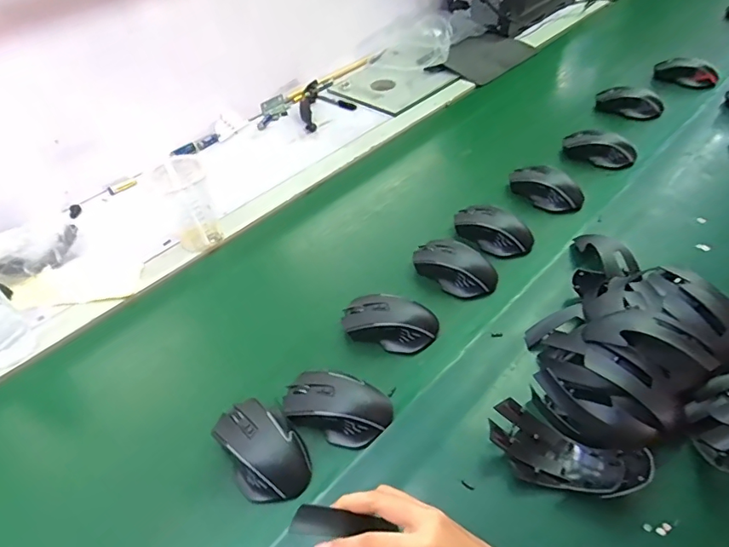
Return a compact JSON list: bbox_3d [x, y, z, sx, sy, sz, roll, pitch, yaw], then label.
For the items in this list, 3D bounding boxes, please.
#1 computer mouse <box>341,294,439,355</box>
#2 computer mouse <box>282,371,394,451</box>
[{"bbox_3d":[0.031,0.059,0.622,0.118,0.040,0.062,10,47,16],"label":"computer mouse"},{"bbox_3d":[-0.030,0.142,0.545,0.114,0.037,0.072,15,49,20],"label":"computer mouse"}]

